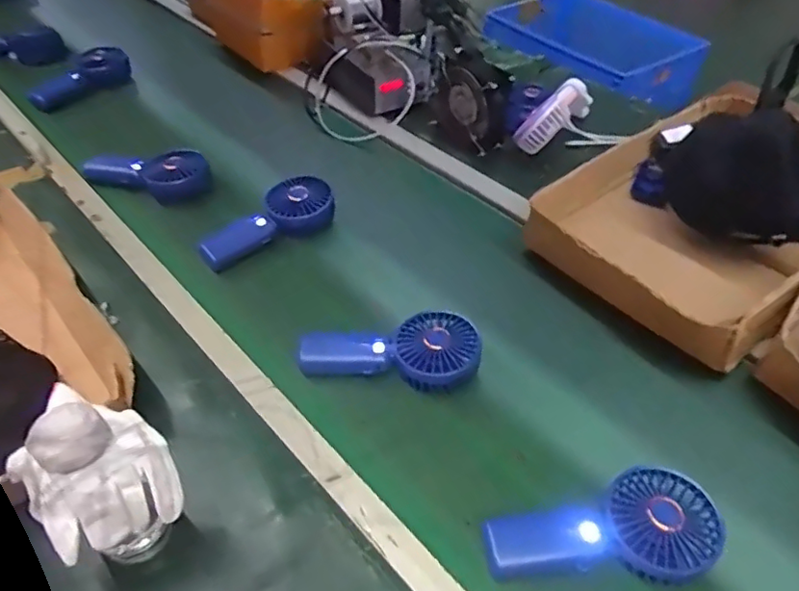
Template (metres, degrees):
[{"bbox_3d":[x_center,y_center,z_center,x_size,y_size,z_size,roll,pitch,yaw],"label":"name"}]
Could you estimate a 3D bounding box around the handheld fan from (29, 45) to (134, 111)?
[{"bbox_3d":[-0.532,-0.362,0.997,0.161,0.047,0.085,-33,53,-12],"label":"handheld fan"}]

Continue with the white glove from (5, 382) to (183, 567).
[{"bbox_3d":[-0.215,0.127,0.427,0.091,0.089,0.070,-27,23,-33],"label":"white glove"}]

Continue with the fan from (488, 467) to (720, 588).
[{"bbox_3d":[0.159,0.193,0.480,0.188,0.036,0.088,-6,46,-6],"label":"fan"}]

